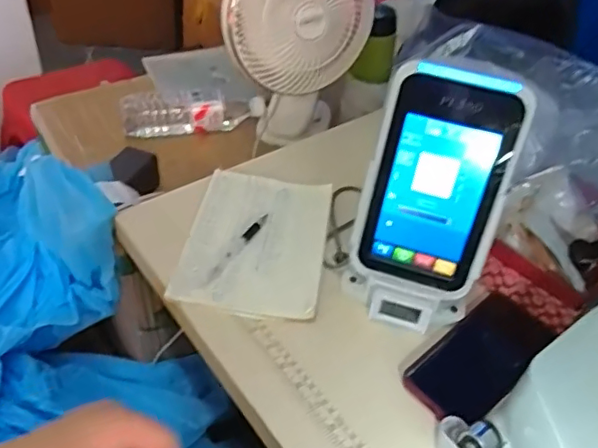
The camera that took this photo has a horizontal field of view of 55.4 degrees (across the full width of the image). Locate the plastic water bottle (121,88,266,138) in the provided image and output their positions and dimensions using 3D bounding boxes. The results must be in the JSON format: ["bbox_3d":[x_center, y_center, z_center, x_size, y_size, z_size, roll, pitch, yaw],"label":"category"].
[{"bbox_3d":[-0.166,-0.175,0.913,0.223,0.068,0.058,-4,44,-12],"label":"plastic water bottle"}]

